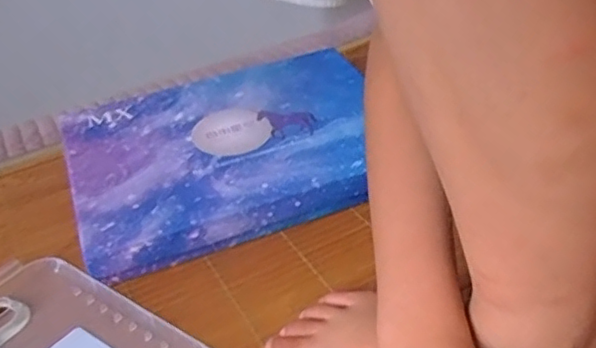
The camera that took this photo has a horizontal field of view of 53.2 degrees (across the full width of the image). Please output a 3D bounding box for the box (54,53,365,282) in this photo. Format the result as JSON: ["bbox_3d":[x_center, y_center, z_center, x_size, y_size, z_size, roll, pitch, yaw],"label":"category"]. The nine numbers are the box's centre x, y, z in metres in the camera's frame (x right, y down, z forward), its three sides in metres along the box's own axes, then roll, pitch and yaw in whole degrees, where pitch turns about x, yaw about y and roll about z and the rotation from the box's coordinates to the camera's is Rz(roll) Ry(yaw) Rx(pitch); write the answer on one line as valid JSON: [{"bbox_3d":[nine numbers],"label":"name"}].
[{"bbox_3d":[-0.053,-0.022,0.495,0.261,0.046,0.189,-16,38,-14],"label":"box"}]

